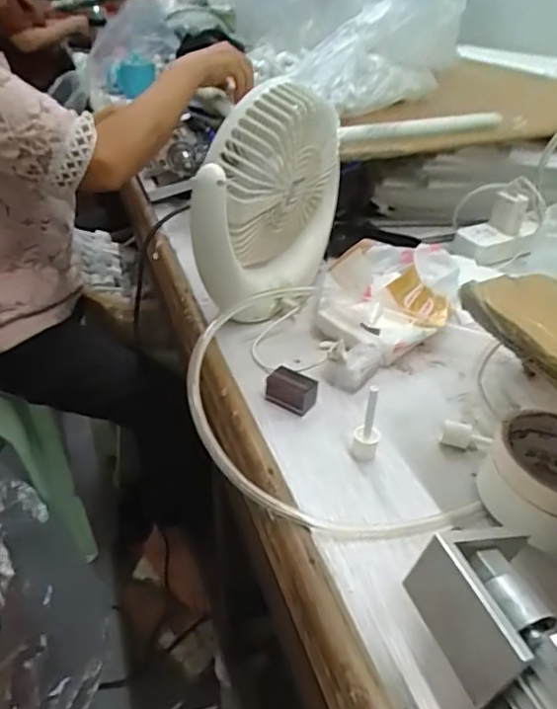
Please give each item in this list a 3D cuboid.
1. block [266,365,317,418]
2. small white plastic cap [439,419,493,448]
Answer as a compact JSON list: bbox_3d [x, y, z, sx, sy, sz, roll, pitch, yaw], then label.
[{"bbox_3d":[0.010,0.030,0.461,0.039,0.023,0.025,22,41,25],"label":"block"},{"bbox_3d":[0.144,0.063,0.425,0.037,0.019,0.014,14,38,16],"label":"small white plastic cap"}]

